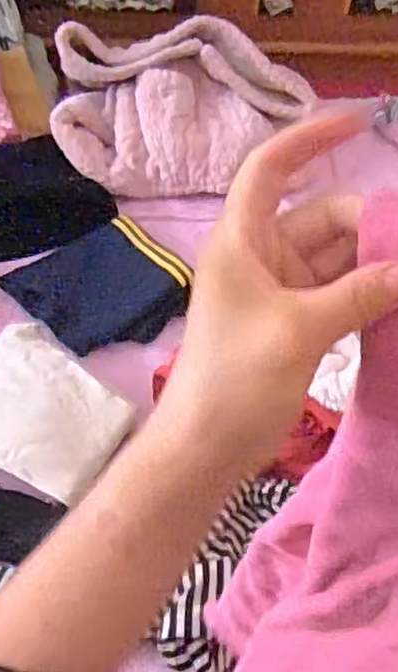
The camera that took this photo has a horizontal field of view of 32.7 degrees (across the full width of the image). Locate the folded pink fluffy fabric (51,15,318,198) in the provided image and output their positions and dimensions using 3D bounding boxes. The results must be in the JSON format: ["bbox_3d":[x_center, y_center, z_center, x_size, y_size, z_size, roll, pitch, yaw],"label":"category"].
[{"bbox_3d":[-0.026,-0.455,1.383,0.520,0.230,0.274,-4,50,-3],"label":"folded pink fluffy fabric"}]

